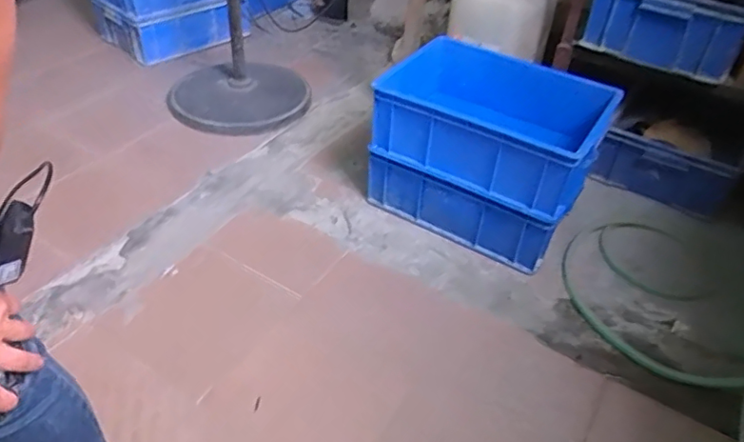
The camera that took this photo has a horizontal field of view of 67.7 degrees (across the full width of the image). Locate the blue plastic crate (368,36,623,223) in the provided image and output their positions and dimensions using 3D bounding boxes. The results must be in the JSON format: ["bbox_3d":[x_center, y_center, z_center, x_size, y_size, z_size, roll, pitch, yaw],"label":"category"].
[{"bbox_3d":[0.268,-0.238,1.304,0.507,0.170,0.369,20,42,18],"label":"blue plastic crate"}]

